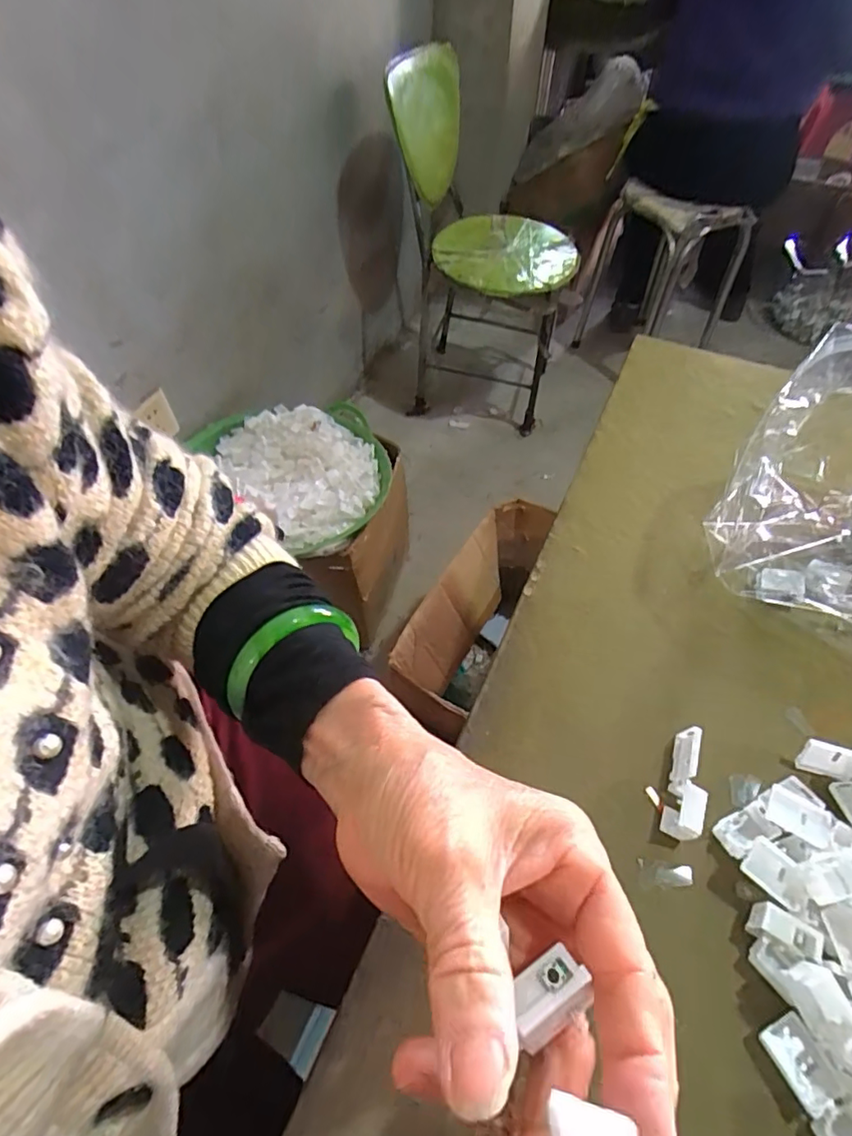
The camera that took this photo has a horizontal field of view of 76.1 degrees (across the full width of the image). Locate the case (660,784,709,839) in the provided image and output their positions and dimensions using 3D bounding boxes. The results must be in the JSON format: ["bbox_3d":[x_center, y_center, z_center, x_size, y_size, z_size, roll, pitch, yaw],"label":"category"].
[{"bbox_3d":[0.132,0.123,0.277,0.016,0.013,0.026,21,57,16],"label":"case"}]

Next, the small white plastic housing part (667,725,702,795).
[{"bbox_3d":[0.140,0.104,0.292,0.006,0.017,0.035,28,60,-4],"label":"small white plastic housing part"}]

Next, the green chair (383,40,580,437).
[{"bbox_3d":[0.158,-0.773,1.386,0.429,0.748,0.462,12,55,10],"label":"green chair"}]

